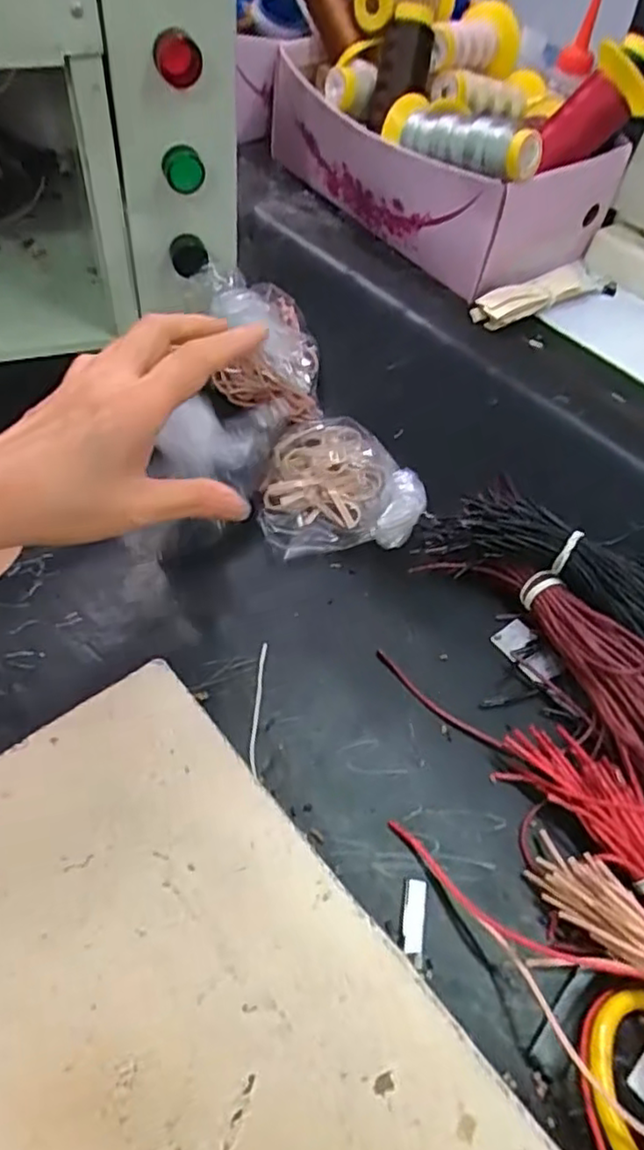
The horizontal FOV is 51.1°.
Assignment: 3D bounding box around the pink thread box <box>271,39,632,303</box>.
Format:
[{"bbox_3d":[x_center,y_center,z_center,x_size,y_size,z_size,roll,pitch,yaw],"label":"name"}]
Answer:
[{"bbox_3d":[0.085,-0.382,0.605,0.167,0.092,0.328,-35,65,-27],"label":"pink thread box"}]

